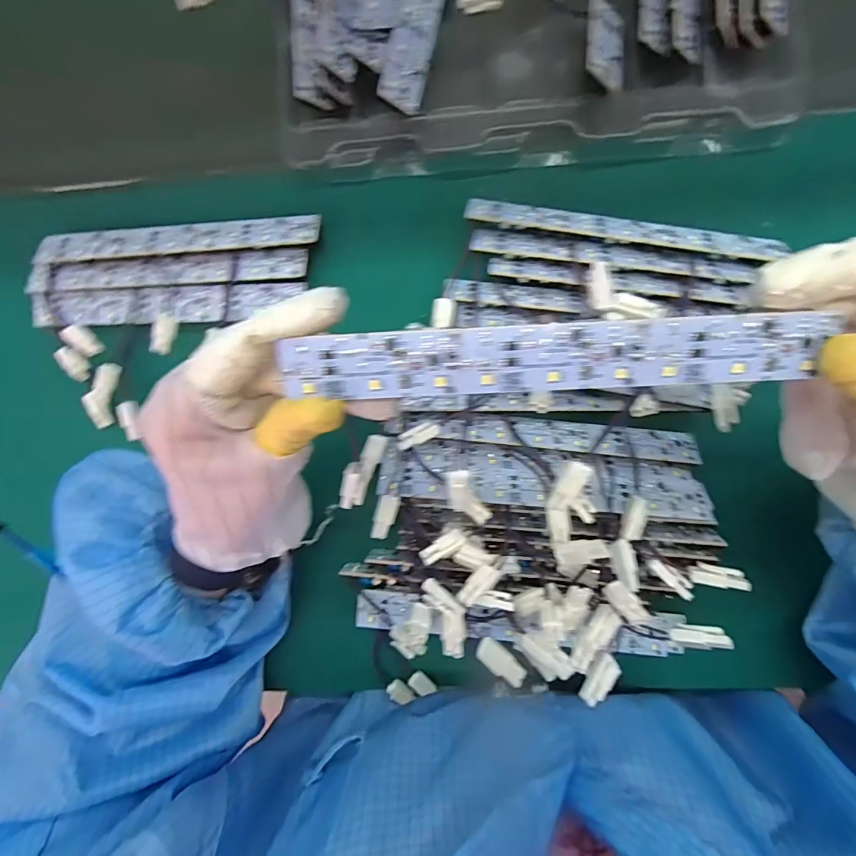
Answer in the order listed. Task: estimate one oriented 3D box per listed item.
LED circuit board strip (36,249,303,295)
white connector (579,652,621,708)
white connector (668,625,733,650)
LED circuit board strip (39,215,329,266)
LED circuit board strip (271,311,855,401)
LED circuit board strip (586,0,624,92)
[{"bbox_3d":[-0.174,-0.105,0.300,0.190,0.010,0.022,-2,90,5],"label":"LED circuit board strip"},{"bbox_3d":[0.086,0.125,0.223,0.011,0.006,0.026,44,68,1],"label":"white connector"},{"bbox_3d":[0.136,0.104,0.223,0.026,0.006,0.010,-7,91,29],"label":"white connector"},{"bbox_3d":[-0.165,-0.127,0.294,0.192,0.008,0.025,-2,90,5],"label":"LED circuit board strip"},{"bbox_3d":[0.042,-0.024,0.157,0.182,0.004,0.024,-3,113,1],"label":"LED circuit board strip"},{"bbox_3d":[0.107,-0.232,0.268,0.027,0.004,0.061,10,77,-21],"label":"LED circuit board strip"}]

